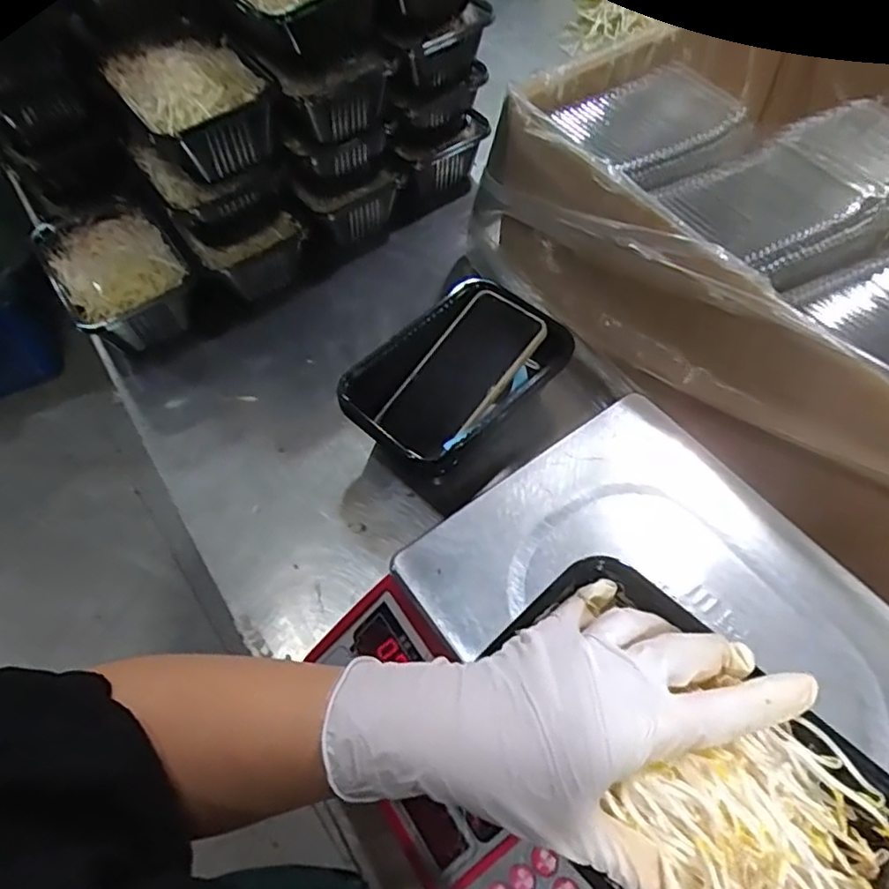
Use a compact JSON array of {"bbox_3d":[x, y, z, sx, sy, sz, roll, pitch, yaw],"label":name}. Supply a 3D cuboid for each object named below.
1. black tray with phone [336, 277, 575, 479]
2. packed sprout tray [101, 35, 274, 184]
[{"bbox_3d":[0.011,-0.048,0.554,0.176,0.080,0.116,-40,64,-19],"label":"black tray with phone"},{"bbox_3d":[-0.219,-0.300,0.567,0.106,0.062,0.129,-32,61,-15],"label":"packed sprout tray"}]

